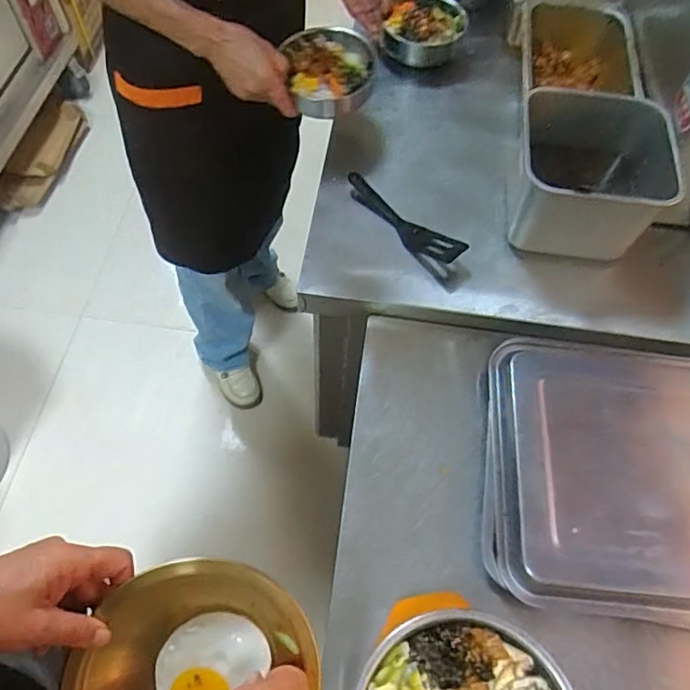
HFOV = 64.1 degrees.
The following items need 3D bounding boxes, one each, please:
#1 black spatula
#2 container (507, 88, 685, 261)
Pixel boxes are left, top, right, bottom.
[{"bbox_3d":[0.076,-0.171,0.735,0.047,0.036,0.197,-38,70,-20],"label":"black spatula"},{"bbox_3d":[0.304,-0.220,0.713,0.176,0.138,0.184,11,62,3],"label":"container"}]

